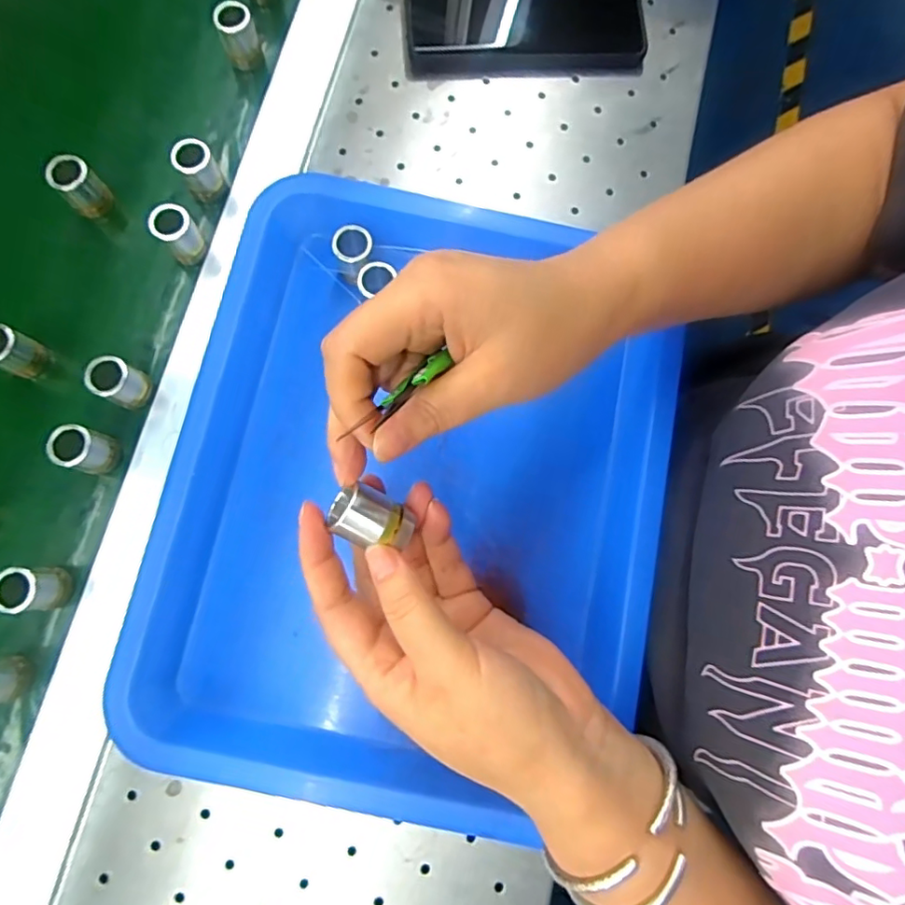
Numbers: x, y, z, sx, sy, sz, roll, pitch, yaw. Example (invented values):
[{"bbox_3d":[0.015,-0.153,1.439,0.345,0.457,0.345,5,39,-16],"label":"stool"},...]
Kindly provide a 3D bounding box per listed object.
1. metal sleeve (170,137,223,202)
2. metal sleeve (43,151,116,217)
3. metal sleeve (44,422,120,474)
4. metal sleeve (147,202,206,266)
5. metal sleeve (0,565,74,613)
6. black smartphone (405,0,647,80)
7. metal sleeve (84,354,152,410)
[{"bbox_3d":[-0.159,-0.177,0.346,0.022,0.034,0.018,-39,82,-9],"label":"metal sleeve"},{"bbox_3d":[-0.230,-0.165,0.343,0.023,0.037,0.018,-43,83,-9],"label":"metal sleeve"},{"bbox_3d":[-0.205,-0.002,0.307,0.021,0.030,0.023,0,78,-2],"label":"metal sleeve"},{"bbox_3d":[-0.164,-0.131,0.333,0.021,0.034,0.019,-34,81,-8],"label":"metal sleeve"},{"bbox_3d":[-0.224,0.073,0.295,0.019,0.036,0.022,-5,78,-3],"label":"metal sleeve"},{"bbox_3d":[0.050,-0.307,0.382,0.164,0.016,0.088,-2,78,-2],"label":"black smartphone"},{"bbox_3d":[-0.189,-0.040,0.316,0.020,0.033,0.023,25,79,3],"label":"metal sleeve"}]

